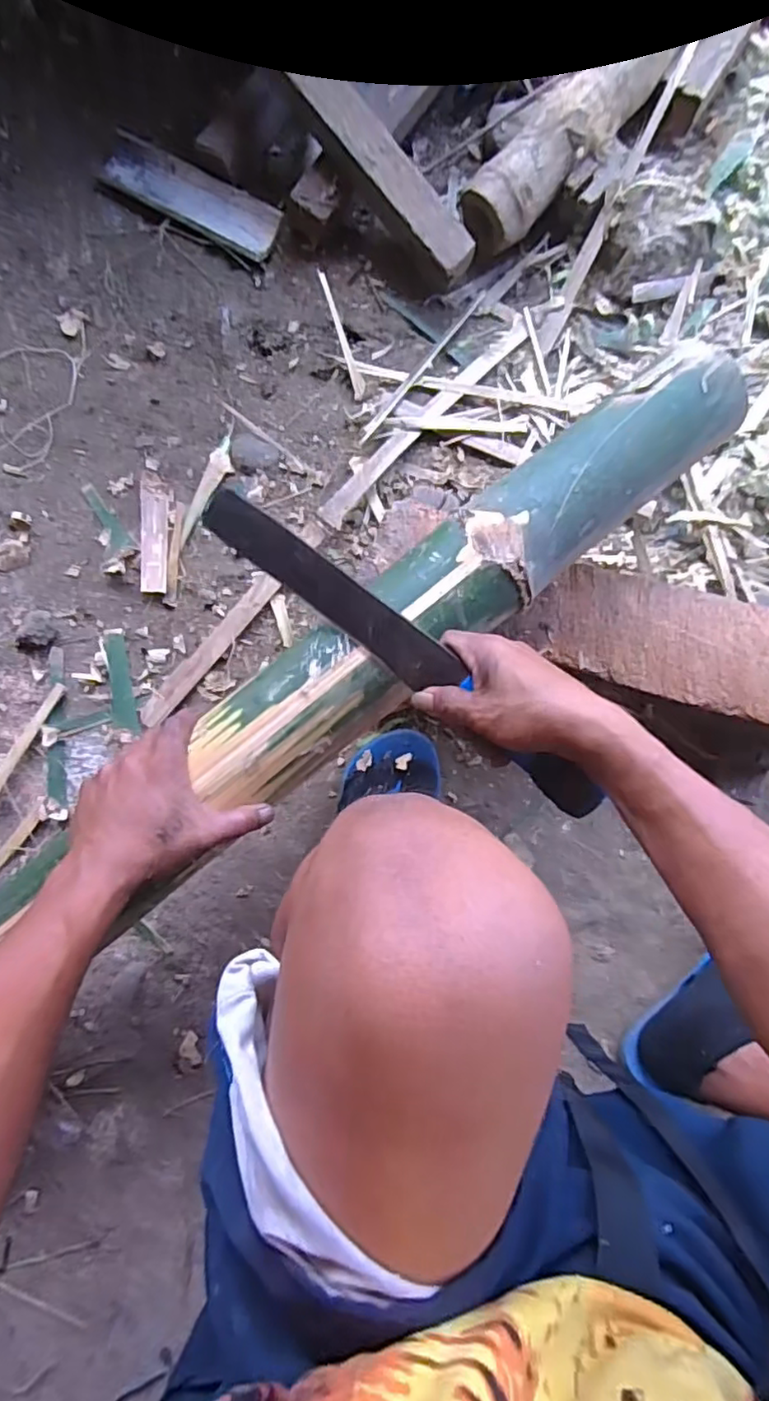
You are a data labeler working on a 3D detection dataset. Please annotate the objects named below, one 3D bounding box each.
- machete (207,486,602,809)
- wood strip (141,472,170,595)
[{"bbox_3d":[0.005,-0.042,0.456,0.360,0.032,0.033,40,82,9],"label":"machete"},{"bbox_3d":[-0.260,-0.192,0.704,0.032,0.006,0.145,-4,80,-2],"label":"wood strip"}]

